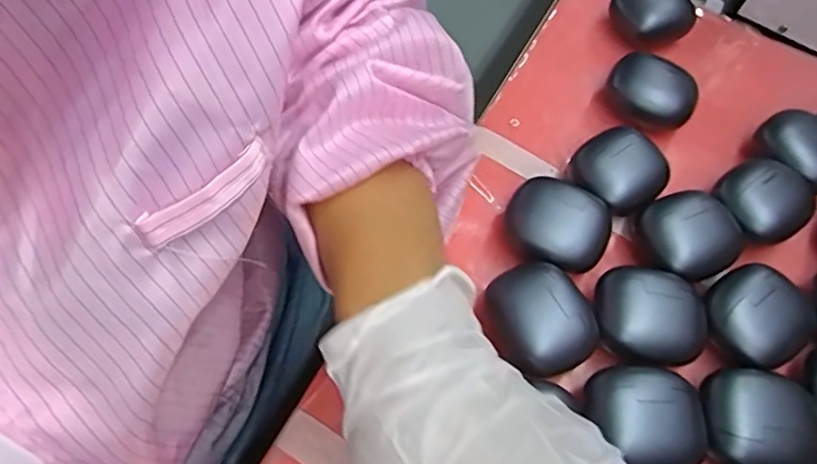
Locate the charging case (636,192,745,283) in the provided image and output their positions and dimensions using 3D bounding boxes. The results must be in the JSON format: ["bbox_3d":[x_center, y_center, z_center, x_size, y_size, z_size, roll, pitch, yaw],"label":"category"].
[{"bbox_3d":[0.162,0.004,0.340,0.057,0.033,0.050,-13,65,-15],"label":"charging case"}]

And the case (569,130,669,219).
[{"bbox_3d":[0.124,-0.034,0.352,0.047,0.027,0.049,-34,66,-19],"label":"case"}]

